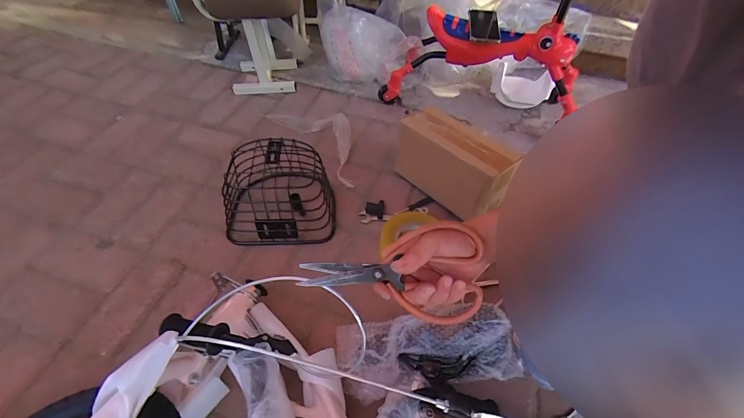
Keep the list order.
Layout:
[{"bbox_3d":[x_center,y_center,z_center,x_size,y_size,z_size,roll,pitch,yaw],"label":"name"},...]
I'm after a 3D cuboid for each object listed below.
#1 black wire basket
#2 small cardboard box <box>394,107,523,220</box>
[{"bbox_3d":[-0.198,-0.043,0.714,0.223,0.139,0.198,1,52,-3],"label":"black wire basket"},{"bbox_3d":[0.177,-0.103,0.746,0.275,0.162,0.087,37,58,23],"label":"small cardboard box"}]

